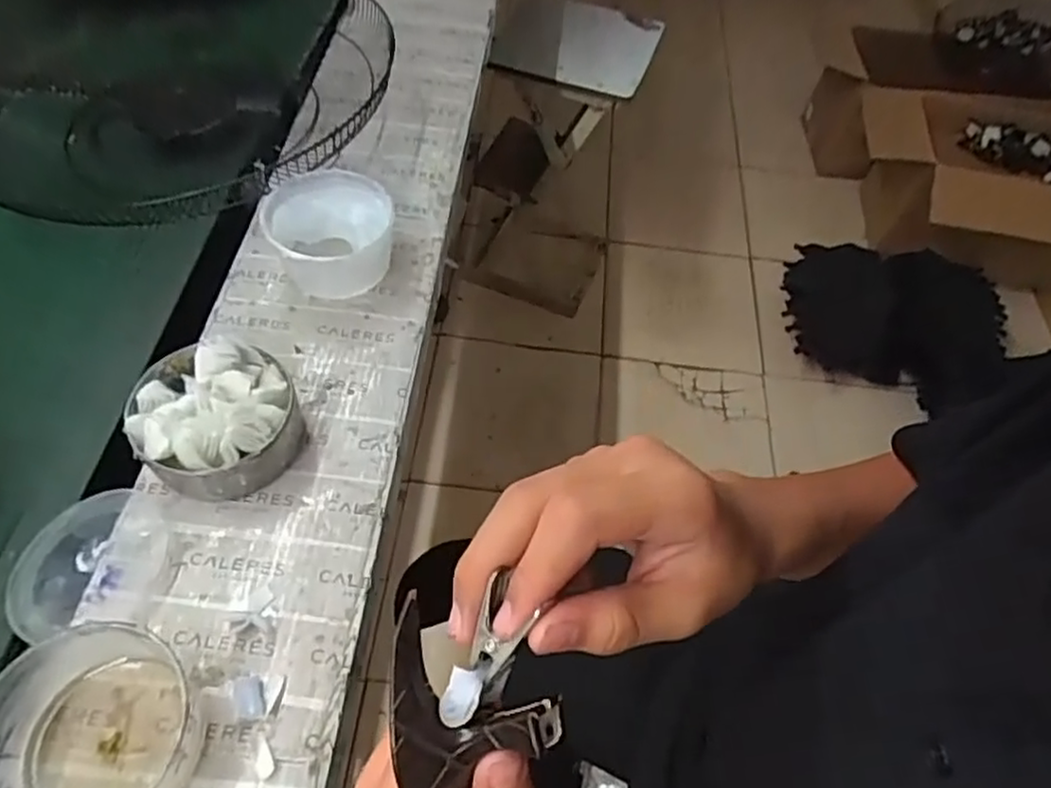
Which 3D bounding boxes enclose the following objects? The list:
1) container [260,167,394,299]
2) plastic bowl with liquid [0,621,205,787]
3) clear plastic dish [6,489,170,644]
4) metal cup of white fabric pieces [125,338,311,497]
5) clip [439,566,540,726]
[{"bbox_3d":[-0.180,-0.146,0.659,0.110,0.067,0.114,-6,57,-7],"label":"container"},{"bbox_3d":[-0.262,0.204,0.423,0.111,0.058,0.108,1,56,-2],"label":"plastic bowl with liquid"},{"bbox_3d":[-0.319,0.122,0.516,0.108,0.017,0.104,-8,57,-8],"label":"clear plastic dish"},{"bbox_3d":[-0.238,0.018,0.541,0.112,0.077,0.111,1,56,-2],"label":"metal cup of white fabric pieces"},{"bbox_3d":[-0.012,0.084,0.225,0.017,0.009,0.048,23,86,12],"label":"clip"}]

